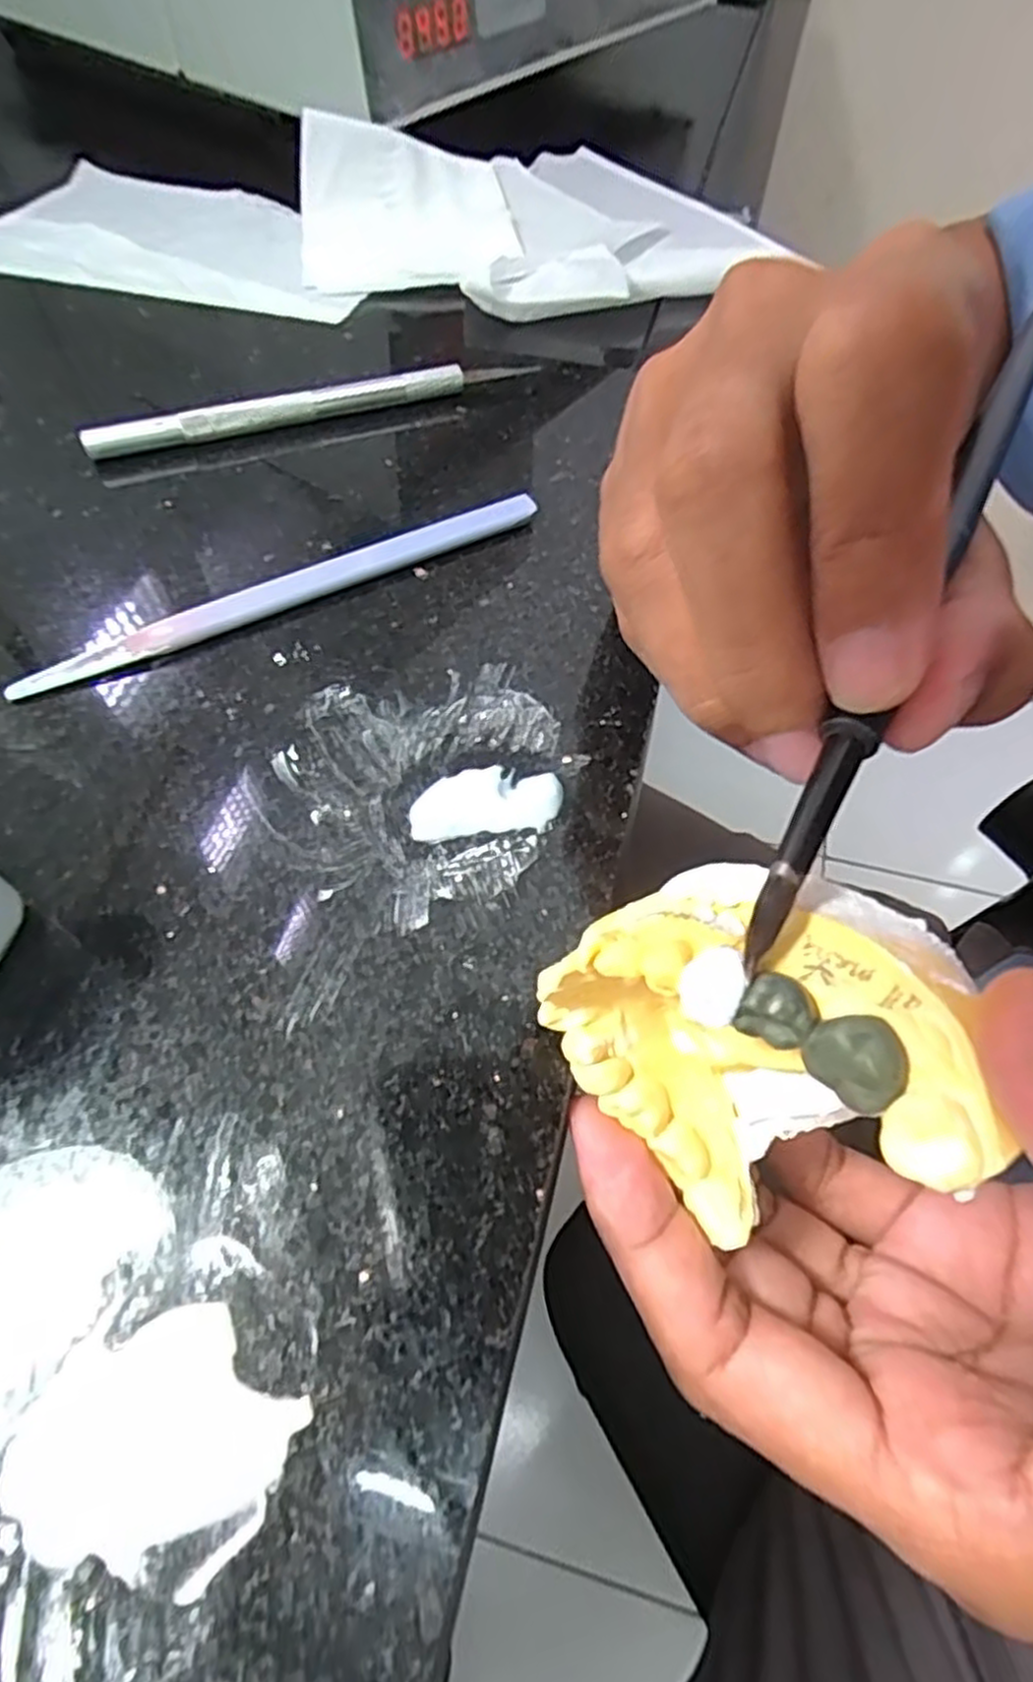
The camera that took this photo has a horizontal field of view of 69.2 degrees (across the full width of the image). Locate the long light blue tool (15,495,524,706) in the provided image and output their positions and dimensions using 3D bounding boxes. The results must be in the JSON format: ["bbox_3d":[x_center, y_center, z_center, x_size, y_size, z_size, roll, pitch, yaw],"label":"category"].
[{"bbox_3d":[-0.057,-0.065,0.192,0.138,0.005,0.009,-26,63,-17],"label":"long light blue tool"}]

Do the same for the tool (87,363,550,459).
[{"bbox_3d":[-0.062,-0.135,0.233,0.135,0.010,0.004,-18,61,-13],"label":"tool"}]

